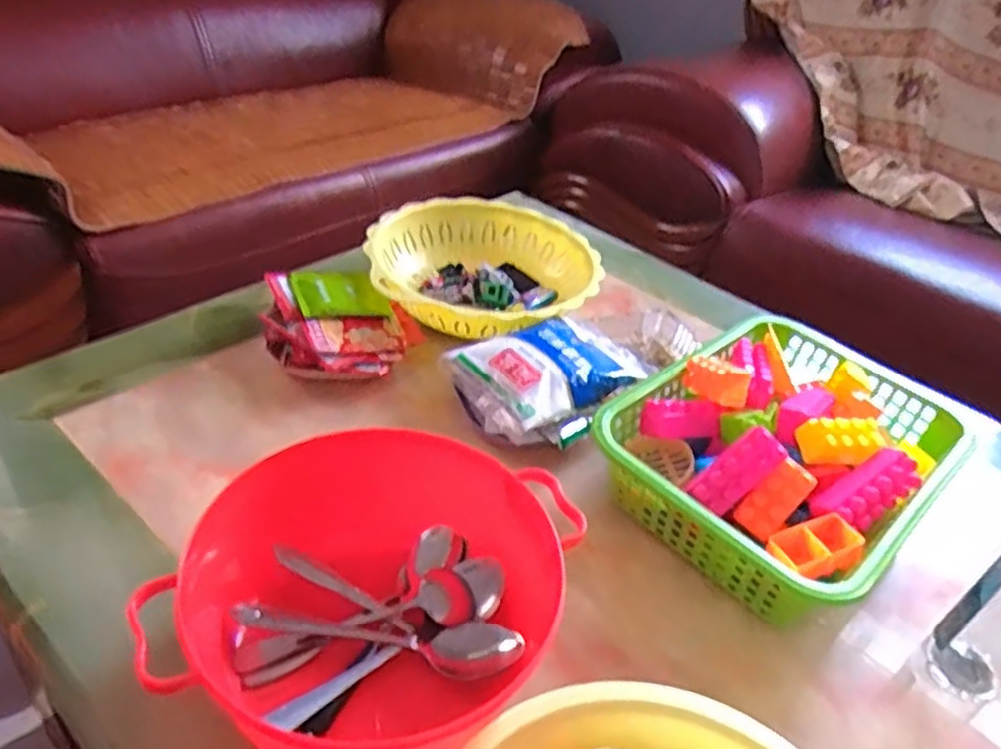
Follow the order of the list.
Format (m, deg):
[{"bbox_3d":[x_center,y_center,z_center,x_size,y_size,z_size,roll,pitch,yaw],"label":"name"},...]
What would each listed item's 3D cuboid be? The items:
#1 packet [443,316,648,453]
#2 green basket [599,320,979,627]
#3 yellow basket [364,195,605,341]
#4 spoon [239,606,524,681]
[{"bbox_3d":[0.050,-0.001,0.666,0.172,0.044,0.128,-16,44,-26],"label":"packet"},{"bbox_3d":[0.236,0.063,0.610,0.285,0.094,0.216,-28,50,-37],"label":"green basket"},{"bbox_3d":[-0.017,-0.109,0.802,0.237,0.069,0.231,15,39,9],"label":"yellow basket"},{"bbox_3d":[-0.077,0.164,0.461,0.177,0.021,0.037,7,38,0],"label":"spoon"}]

